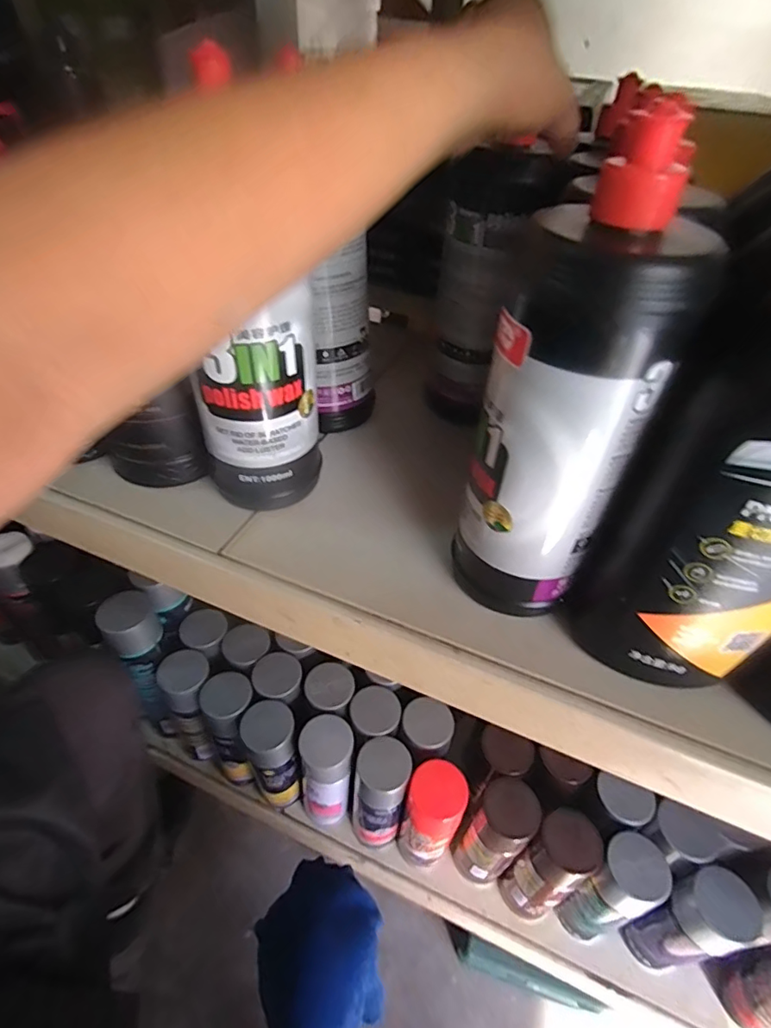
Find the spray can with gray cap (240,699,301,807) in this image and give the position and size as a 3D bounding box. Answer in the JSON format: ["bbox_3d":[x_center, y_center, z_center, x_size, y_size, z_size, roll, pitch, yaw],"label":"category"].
[{"bbox_3d":[-0.143,0.319,0.663,0.058,0.185,0.067,-22,49,-24],"label":"spray can with gray cap"}]

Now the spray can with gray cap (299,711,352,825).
[{"bbox_3d":[-0.074,0.327,0.652,0.062,0.186,0.064,1,44,-3],"label":"spray can with gray cap"}]

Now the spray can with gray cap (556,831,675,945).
[{"bbox_3d":[0.250,0.425,0.574,0.065,0.184,0.062,2,44,-2],"label":"spray can with gray cap"}]

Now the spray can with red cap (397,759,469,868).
[{"bbox_3d":[0.054,0.368,0.615,0.064,0.184,0.063,2,44,-2],"label":"spray can with red cap"}]

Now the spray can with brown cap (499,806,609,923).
[{"bbox_3d":[0.184,0.405,0.579,0.059,0.199,0.061,2,44,-2],"label":"spray can with brown cap"}]

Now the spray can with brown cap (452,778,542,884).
[{"bbox_3d":[0.130,0.375,0.597,0.060,0.200,0.065,2,44,-2],"label":"spray can with brown cap"}]

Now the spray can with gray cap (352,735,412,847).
[{"bbox_3d":[-0.005,0.345,0.635,0.060,0.182,0.062,11,44,7],"label":"spray can with gray cap"}]

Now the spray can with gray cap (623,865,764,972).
[{"bbox_3d":[0.317,0.442,0.548,0.064,0.193,0.062,2,44,-2],"label":"spray can with gray cap"}]

